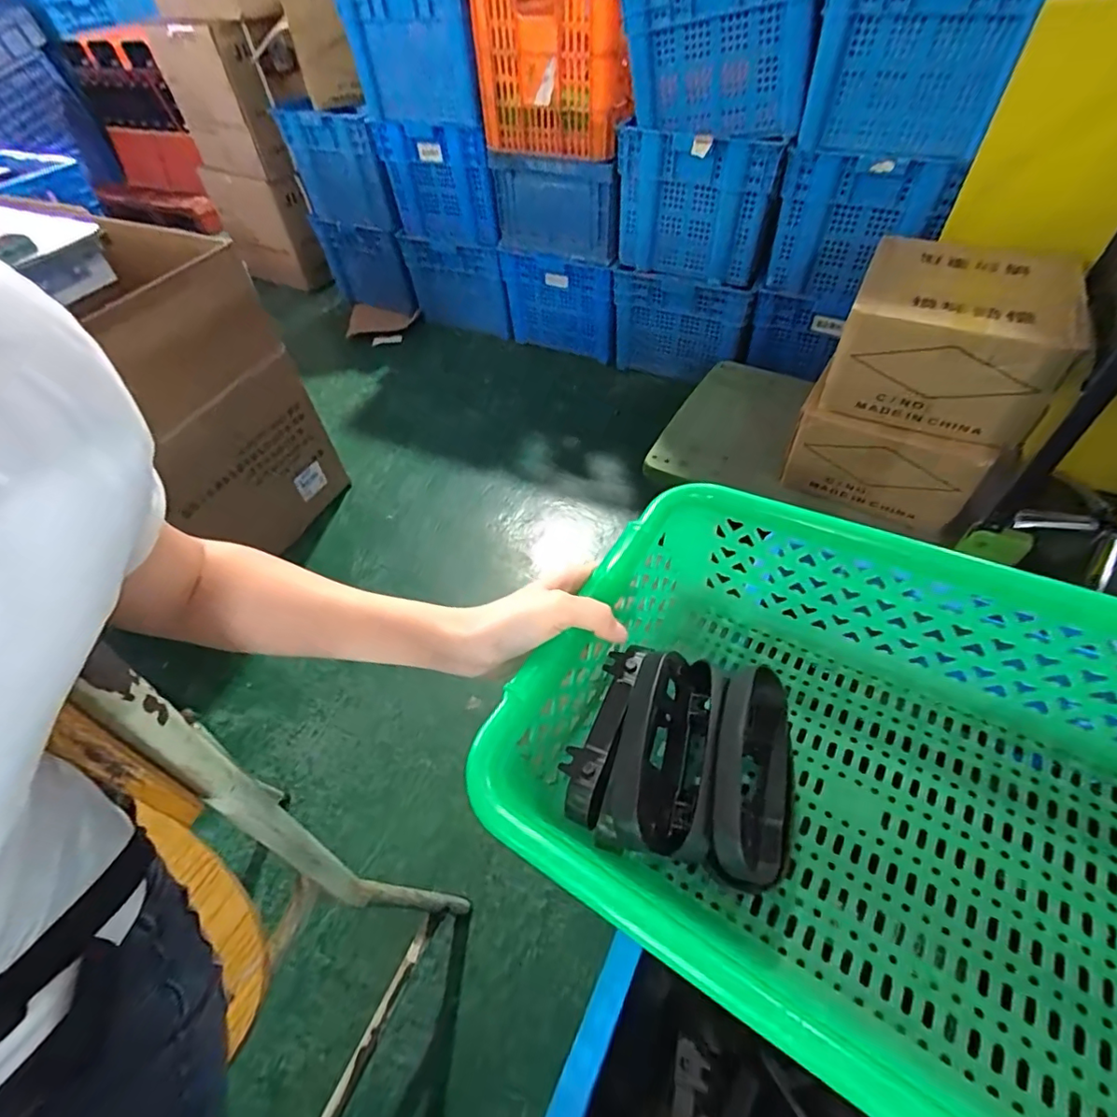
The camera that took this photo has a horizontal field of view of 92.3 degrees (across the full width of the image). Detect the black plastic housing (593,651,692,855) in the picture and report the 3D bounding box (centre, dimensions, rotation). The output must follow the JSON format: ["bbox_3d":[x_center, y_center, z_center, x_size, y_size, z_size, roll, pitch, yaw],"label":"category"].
[{"bbox_3d":[0.054,0.111,0.315,0.036,0.034,0.116,13,53,15],"label":"black plastic housing"}]

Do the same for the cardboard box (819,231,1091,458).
[{"bbox_3d":[0.683,-0.389,0.949,0.314,0.183,0.307,22,56,21],"label":"cardboard box"}]

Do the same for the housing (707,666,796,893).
[{"bbox_3d":[0.114,0.124,0.308,0.051,0.048,0.114,8,52,12],"label":"housing"}]

